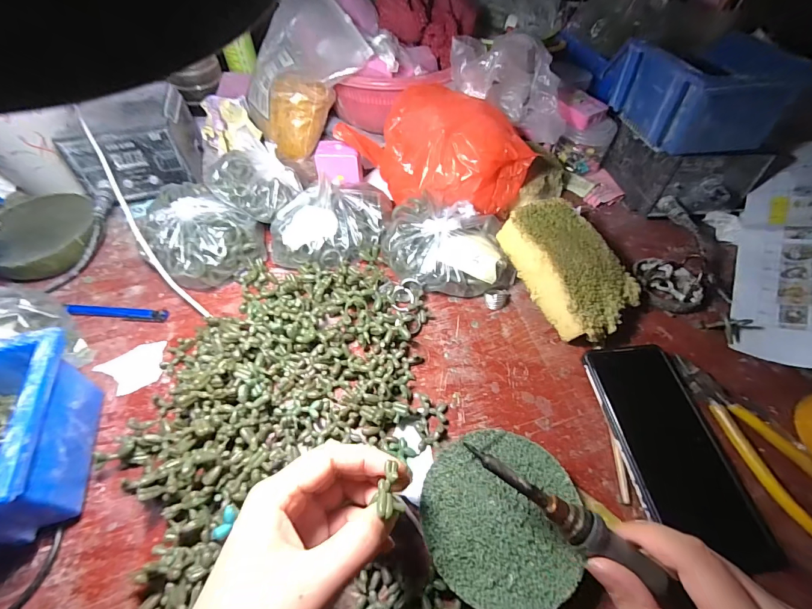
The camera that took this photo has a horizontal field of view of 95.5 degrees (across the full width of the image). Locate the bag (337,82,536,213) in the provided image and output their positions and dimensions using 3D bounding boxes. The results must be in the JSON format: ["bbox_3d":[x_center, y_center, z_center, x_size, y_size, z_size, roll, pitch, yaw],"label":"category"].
[{"bbox_3d":[0.043,-0.176,0.425,0.188,0.078,0.139,25,58,16],"label":"bag"}]

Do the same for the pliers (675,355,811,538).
[{"bbox_3d":[0.288,0.108,0.301,0.053,0.011,0.152,-15,56,-11],"label":"pliers"}]

